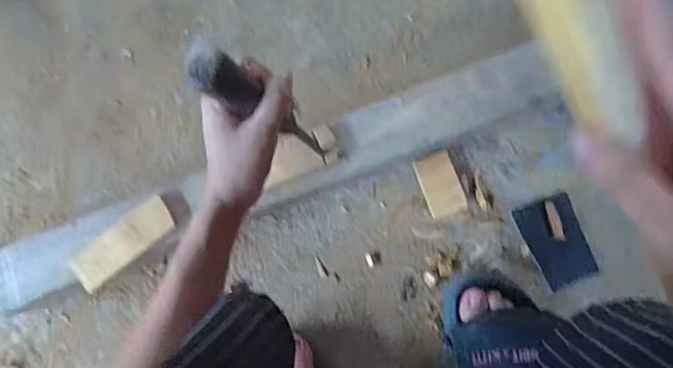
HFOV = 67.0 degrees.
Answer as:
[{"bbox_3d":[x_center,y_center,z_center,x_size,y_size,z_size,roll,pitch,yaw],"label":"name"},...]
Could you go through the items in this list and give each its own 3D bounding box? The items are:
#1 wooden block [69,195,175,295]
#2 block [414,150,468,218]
[{"bbox_3d":[-0.230,0.061,0.546,0.117,0.016,0.044,-40,82,-4],"label":"wooden block"},{"bbox_3d":[0.122,0.001,0.591,0.044,0.009,0.071,-19,81,1],"label":"block"}]

